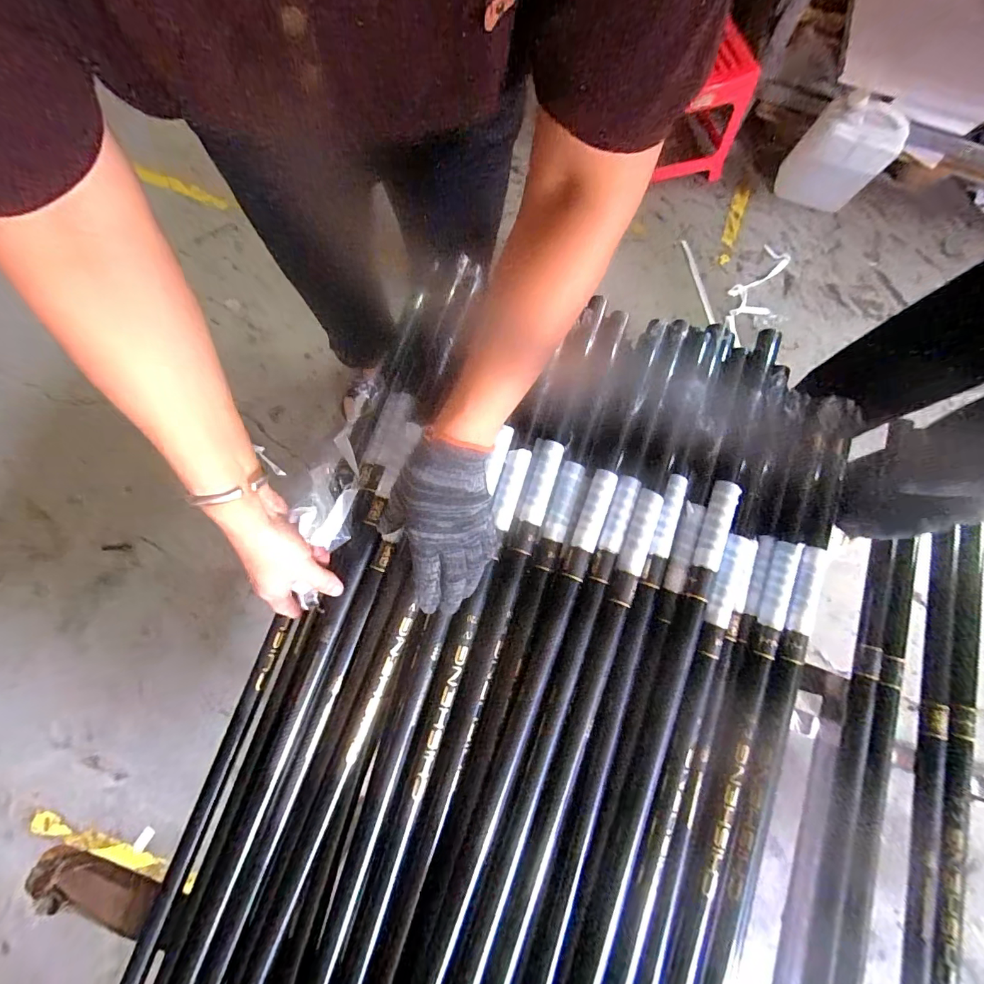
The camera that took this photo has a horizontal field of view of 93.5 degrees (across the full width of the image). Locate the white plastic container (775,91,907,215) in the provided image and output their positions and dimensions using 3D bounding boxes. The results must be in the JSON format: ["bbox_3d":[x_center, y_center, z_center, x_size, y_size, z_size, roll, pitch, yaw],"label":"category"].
[{"bbox_3d":[0.914,-0.890,1.227,0.228,0.215,0.131,40,79,7],"label":"white plastic container"}]

